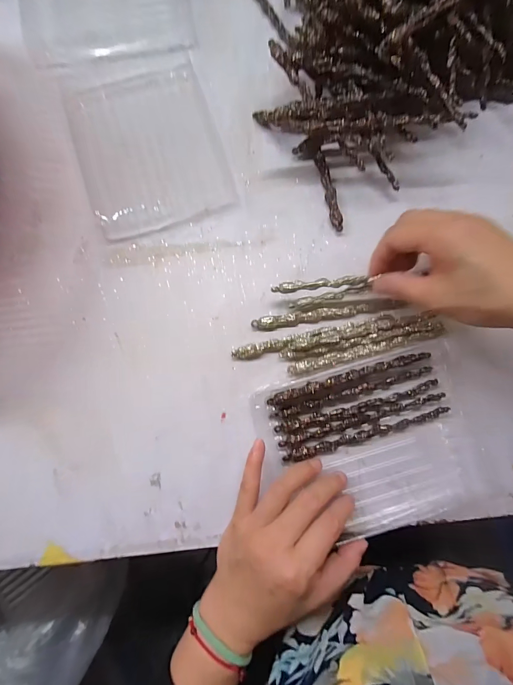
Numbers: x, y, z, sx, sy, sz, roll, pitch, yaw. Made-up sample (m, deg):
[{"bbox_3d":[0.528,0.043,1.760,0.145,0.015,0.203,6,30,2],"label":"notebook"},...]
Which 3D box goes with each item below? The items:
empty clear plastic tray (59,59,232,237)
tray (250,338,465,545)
[{"bbox_3d":[-0.113,-0.206,0.363,0.142,0.015,0.174,-17,82,-2],"label":"empty clear plastic tray"},{"bbox_3d":[0.100,0.091,0.304,0.180,0.024,0.147,-15,82,-1],"label":"tray"}]

